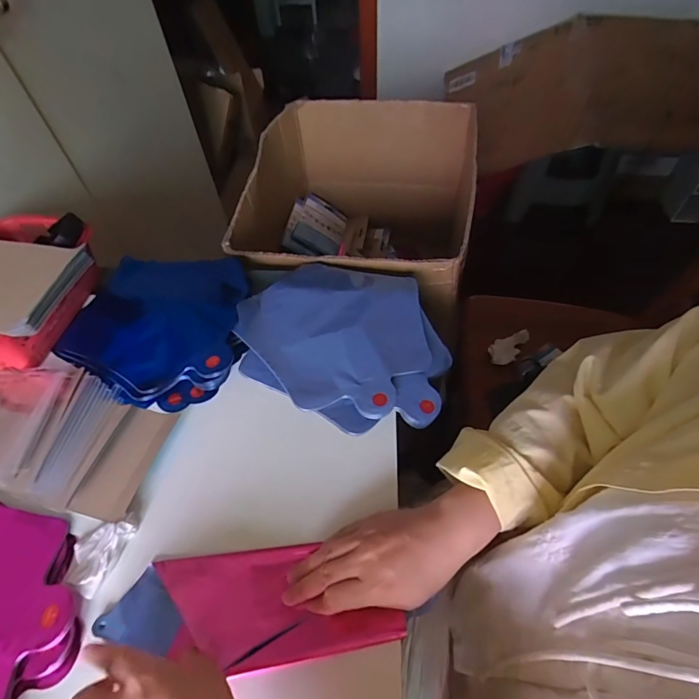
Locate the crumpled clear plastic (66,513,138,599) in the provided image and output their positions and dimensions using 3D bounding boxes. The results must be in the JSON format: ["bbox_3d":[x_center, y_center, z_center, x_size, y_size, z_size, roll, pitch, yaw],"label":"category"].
[{"bbox_3d":[-0.217,0.173,0.367,0.041,0.015,0.064,22,59,19],"label":"crumpled clear plastic"}]

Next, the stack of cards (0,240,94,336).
[{"bbox_3d":[-0.388,-0.075,0.458,0.179,0.020,0.126,7,56,8],"label":"stack of cards"}]

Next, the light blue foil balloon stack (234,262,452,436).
[{"bbox_3d":[-0.002,-0.023,0.504,0.238,0.034,0.235,13,56,14],"label":"light blue foil balloon stack"}]

